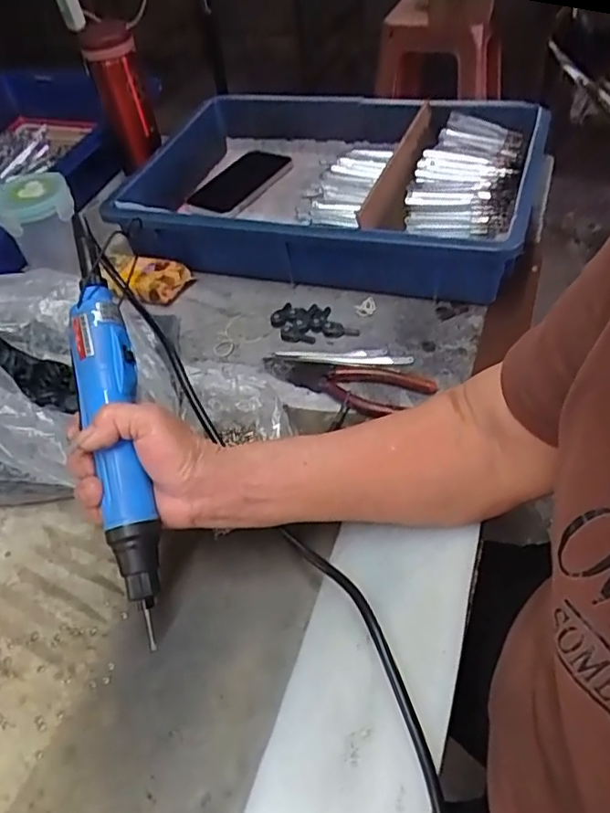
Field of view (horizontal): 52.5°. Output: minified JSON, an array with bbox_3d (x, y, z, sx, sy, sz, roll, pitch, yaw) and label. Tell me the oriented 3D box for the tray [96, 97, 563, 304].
[{"bbox_3d":[0.027,-0.234,0.678,0.409,0.102,0.265,8,49,15],"label":"tray"}]

